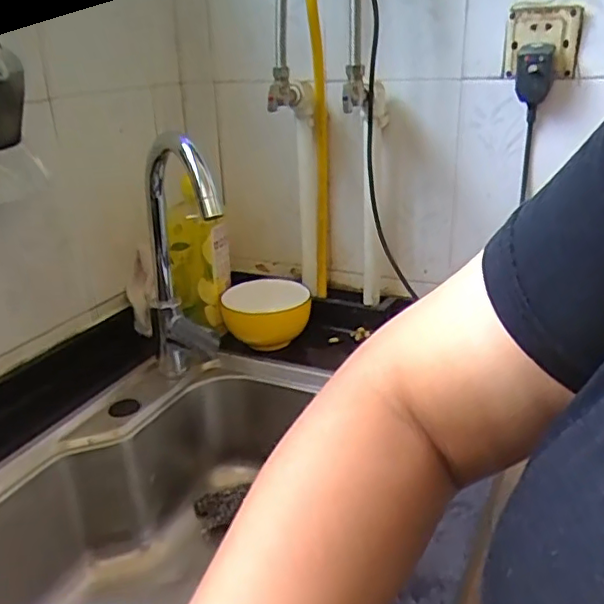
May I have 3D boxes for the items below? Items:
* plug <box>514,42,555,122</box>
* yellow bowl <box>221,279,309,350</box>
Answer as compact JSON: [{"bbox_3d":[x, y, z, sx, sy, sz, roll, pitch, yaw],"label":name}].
[{"bbox_3d":[0.289,-0.275,0.755,0.043,0.086,0.024,5,25,17],"label":"plug"},{"bbox_3d":[-0.053,0.024,0.920,0.130,0.076,0.132,-7,24,-10],"label":"yellow bowl"}]

